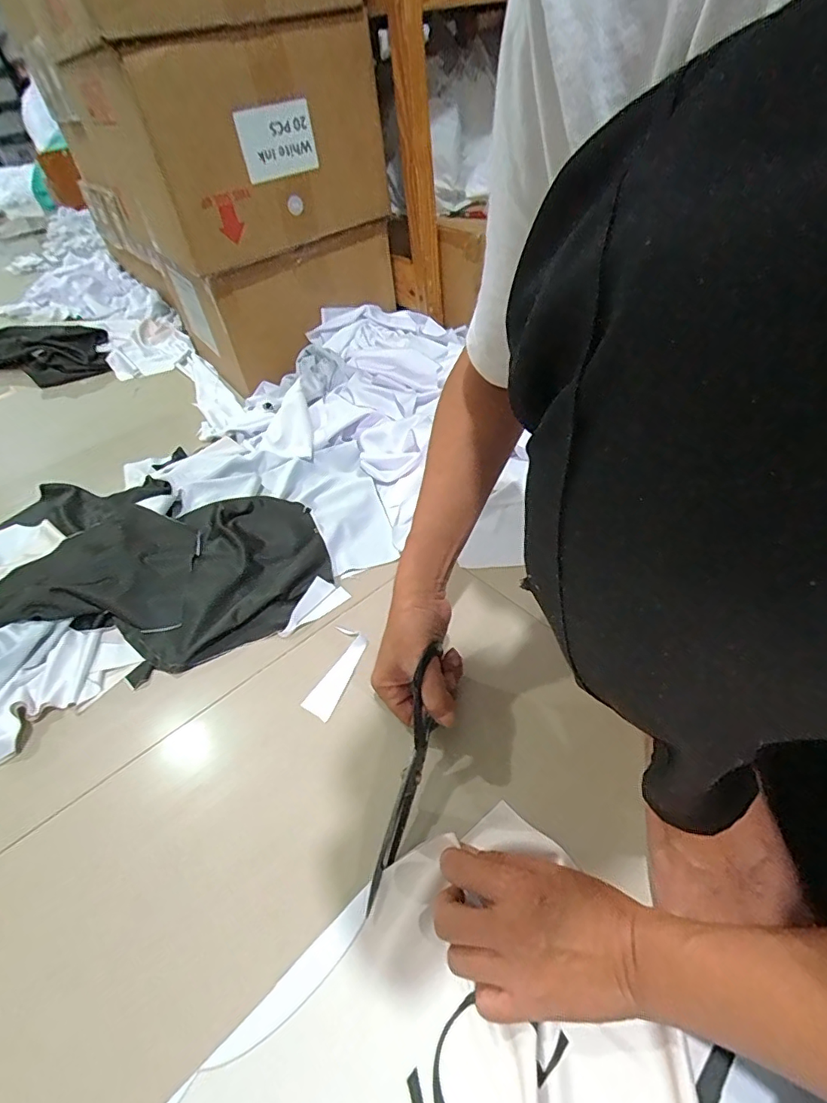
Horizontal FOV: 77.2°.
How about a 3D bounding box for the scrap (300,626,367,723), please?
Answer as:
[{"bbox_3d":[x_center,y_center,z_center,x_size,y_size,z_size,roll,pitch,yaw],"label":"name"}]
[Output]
[{"bbox_3d":[-0.086,0.131,0.570,0.038,0.005,0.109,10,46,17],"label":"scrap"}]

